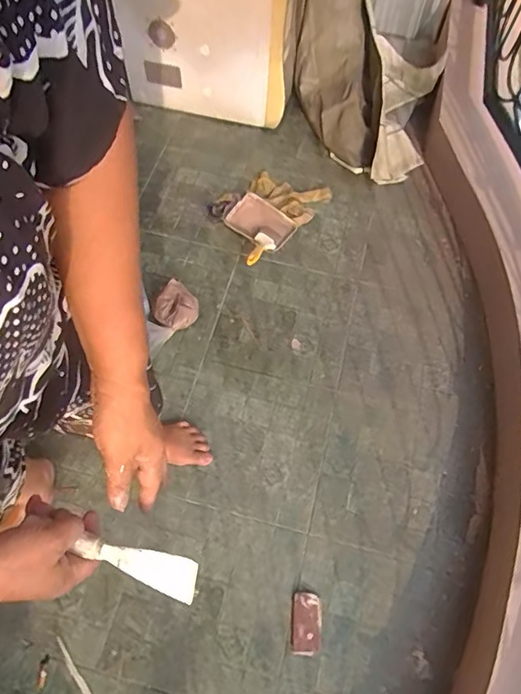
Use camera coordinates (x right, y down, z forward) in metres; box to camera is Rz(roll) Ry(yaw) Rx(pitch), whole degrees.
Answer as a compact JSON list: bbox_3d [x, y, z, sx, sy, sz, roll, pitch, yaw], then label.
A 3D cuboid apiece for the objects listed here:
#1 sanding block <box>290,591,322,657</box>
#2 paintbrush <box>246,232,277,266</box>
[{"bbox_3d":[0.091,0.560,1.001,0.060,0.019,0.110,4,65,0],"label":"sanding block"},{"bbox_3d":[-0.005,-0.263,1.341,0.062,0.028,0.147,24,48,9],"label":"paintbrush"}]

